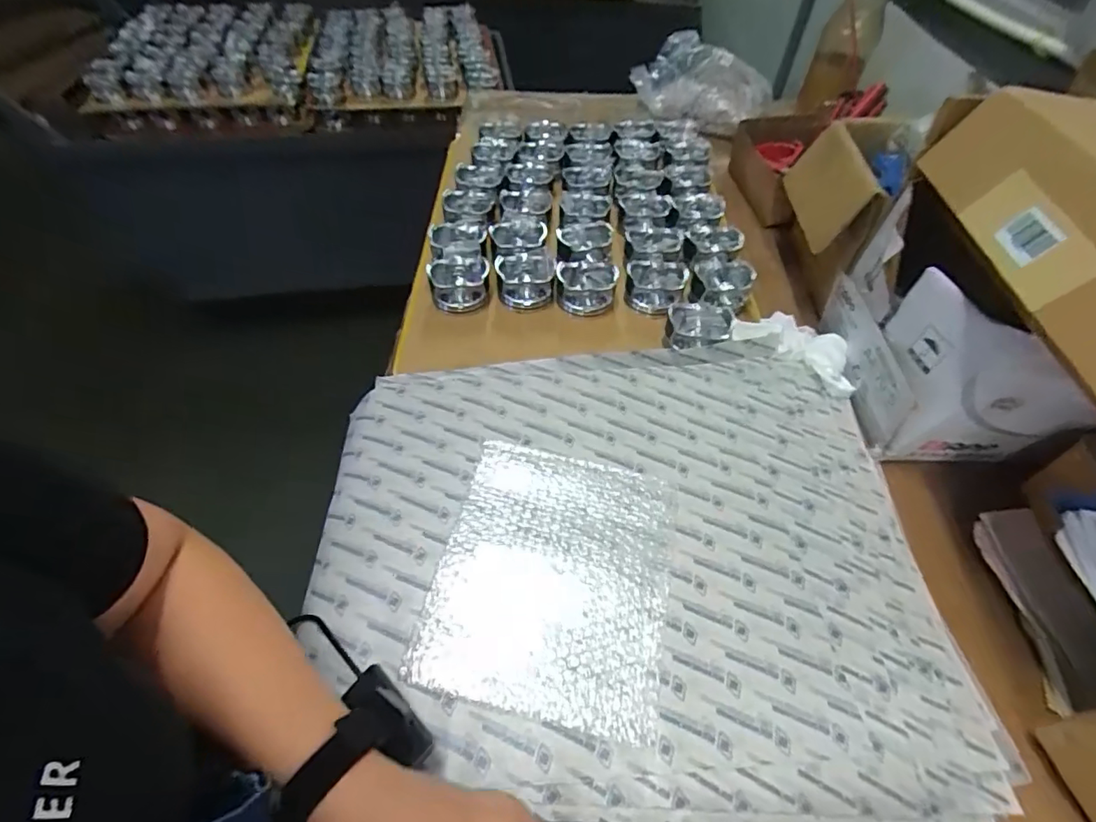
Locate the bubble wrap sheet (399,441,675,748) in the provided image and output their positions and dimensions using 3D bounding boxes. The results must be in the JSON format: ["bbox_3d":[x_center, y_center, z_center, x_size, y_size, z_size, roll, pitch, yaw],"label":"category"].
[{"bbox_3d":[0.006,0.147,0.485,0.207,0.008,0.242,11,52,8],"label":"bubble wrap sheet"}]

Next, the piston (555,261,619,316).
[{"bbox_3d":[0.053,-0.176,0.727,0.078,0.055,0.078,1,54,-3],"label":"piston"}]

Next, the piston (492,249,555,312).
[{"bbox_3d":[-0.032,-0.184,0.739,0.084,0.052,0.088,-1,51,-4],"label":"piston"}]

